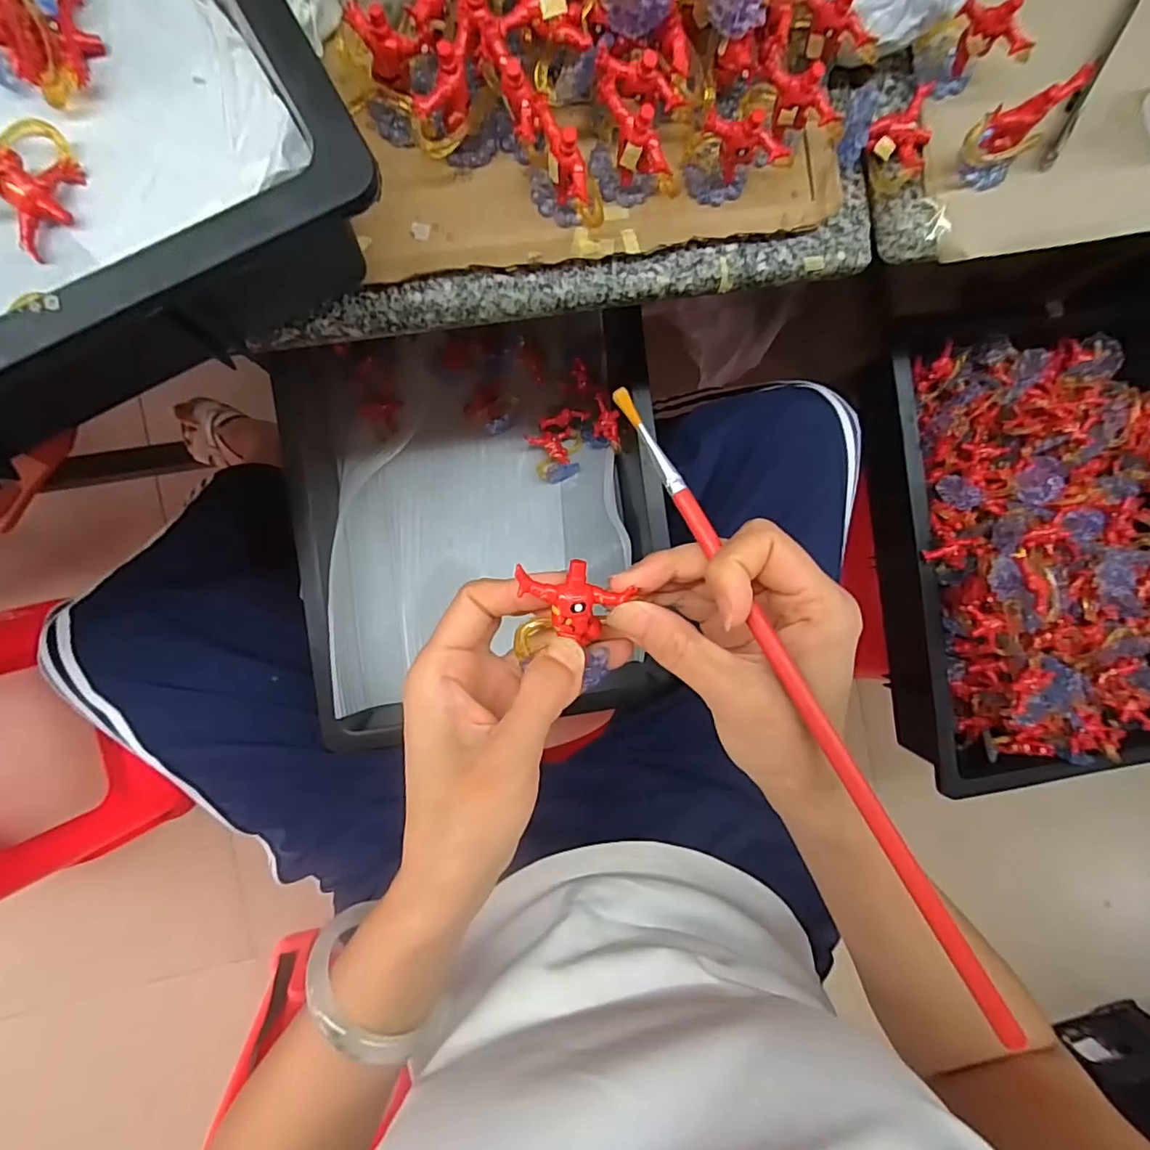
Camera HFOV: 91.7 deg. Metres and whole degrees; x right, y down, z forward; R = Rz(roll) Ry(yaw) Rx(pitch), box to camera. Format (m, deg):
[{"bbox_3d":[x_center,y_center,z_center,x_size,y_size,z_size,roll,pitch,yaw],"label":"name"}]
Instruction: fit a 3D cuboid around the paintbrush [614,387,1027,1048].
[{"bbox_3d":[0.079,0.035,0.207,0.008,0.007,0.255,-27,77,-5],"label":"paintbrush"}]

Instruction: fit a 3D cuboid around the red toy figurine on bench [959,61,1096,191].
[{"bbox_3d":[0.243,-0.245,0.313,0.054,0.052,0.028,-33,94,-5],"label":"red toy figurine on bench"}]

